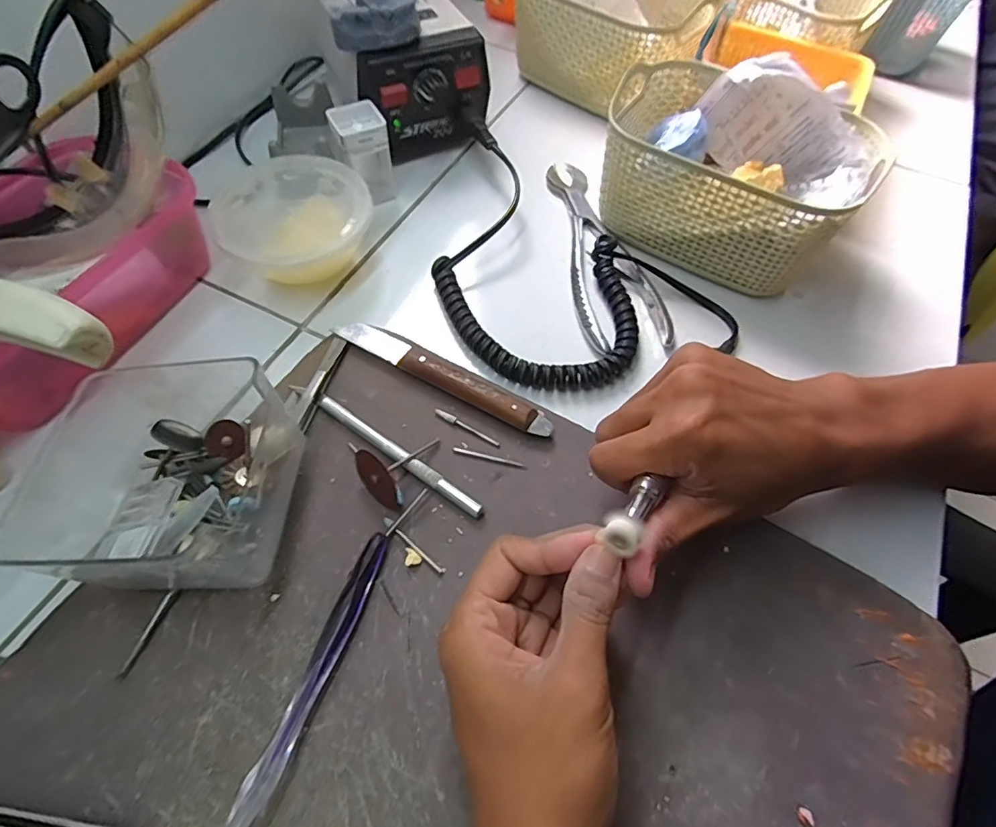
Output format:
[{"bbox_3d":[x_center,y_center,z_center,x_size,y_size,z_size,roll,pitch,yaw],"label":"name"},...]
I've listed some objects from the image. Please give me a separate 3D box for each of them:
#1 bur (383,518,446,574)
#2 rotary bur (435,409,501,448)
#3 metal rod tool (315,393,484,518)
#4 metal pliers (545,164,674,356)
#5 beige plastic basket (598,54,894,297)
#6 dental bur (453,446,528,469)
[{"bbox_3d":[-0.044,0.068,0.272,0.042,0.004,0.004,35,65,19],"label":"bur"},{"bbox_3d":[-0.018,0.007,0.309,0.044,0.004,0.005,26,62,14],"label":"rotary bur"},{"bbox_3d":[-0.058,0.022,0.297,0.120,0.007,0.009,32,63,15],"label":"metal rod tool"},{"bbox_3d":[0.072,-0.126,0.390,0.058,0.008,0.195,-8,60,-7],"label":"metal pliers"},{"bbox_3d":[0.160,-0.168,0.372,0.169,0.090,0.118,30,63,15],"label":"beige plastic basket"},{"bbox_3d":[-0.005,0.024,0.300,0.043,0.004,0.004,13,60,7],"label":"dental bur"}]

